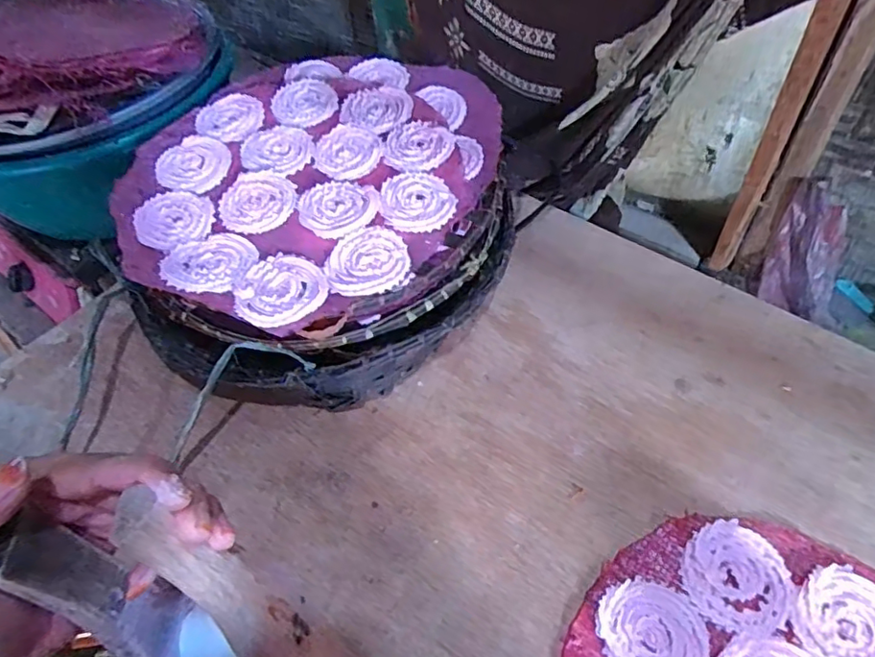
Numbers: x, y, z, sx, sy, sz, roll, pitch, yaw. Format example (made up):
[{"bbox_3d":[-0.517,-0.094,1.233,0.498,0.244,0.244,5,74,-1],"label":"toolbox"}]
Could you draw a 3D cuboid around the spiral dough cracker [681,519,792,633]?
[{"bbox_3d":[0.236,0.195,0.462,0.076,0.009,0.079,-5,52,1],"label":"spiral dough cracker"}]

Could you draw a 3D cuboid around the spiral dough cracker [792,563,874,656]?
[{"bbox_3d":[0.310,0.223,0.437,0.078,0.008,0.069,-39,59,-23],"label":"spiral dough cracker"}]

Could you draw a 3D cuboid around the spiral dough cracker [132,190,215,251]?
[{"bbox_3d":[-0.260,-0.111,0.569,0.072,0.006,0.081,-28,54,-15],"label":"spiral dough cracker"}]

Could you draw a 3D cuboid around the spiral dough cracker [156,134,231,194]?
[{"bbox_3d":[-0.259,-0.175,0.613,0.075,0.008,0.073,-38,57,-22],"label":"spiral dough cracker"}]

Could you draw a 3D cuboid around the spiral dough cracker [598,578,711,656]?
[{"bbox_3d":[0.165,0.232,0.443,0.076,0.006,0.074,-18,53,-9],"label":"spiral dough cracker"}]

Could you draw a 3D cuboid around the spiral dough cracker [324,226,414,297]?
[{"bbox_3d":[-0.064,-0.061,0.531,0.075,0.012,0.074,-10,52,-2],"label":"spiral dough cracker"}]

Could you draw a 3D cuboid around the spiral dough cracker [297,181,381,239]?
[{"bbox_3d":[-0.097,-0.122,0.568,0.075,0.004,0.076,-3,52,4],"label":"spiral dough cracker"}]

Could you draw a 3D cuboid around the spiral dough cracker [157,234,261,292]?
[{"bbox_3d":[-0.211,-0.062,0.536,0.075,0.009,0.078,-3,52,4],"label":"spiral dough cracker"}]

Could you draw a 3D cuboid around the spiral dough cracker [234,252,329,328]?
[{"bbox_3d":[-0.138,-0.037,0.512,0.076,0.007,0.082,-12,52,-4],"label":"spiral dough cracker"}]

